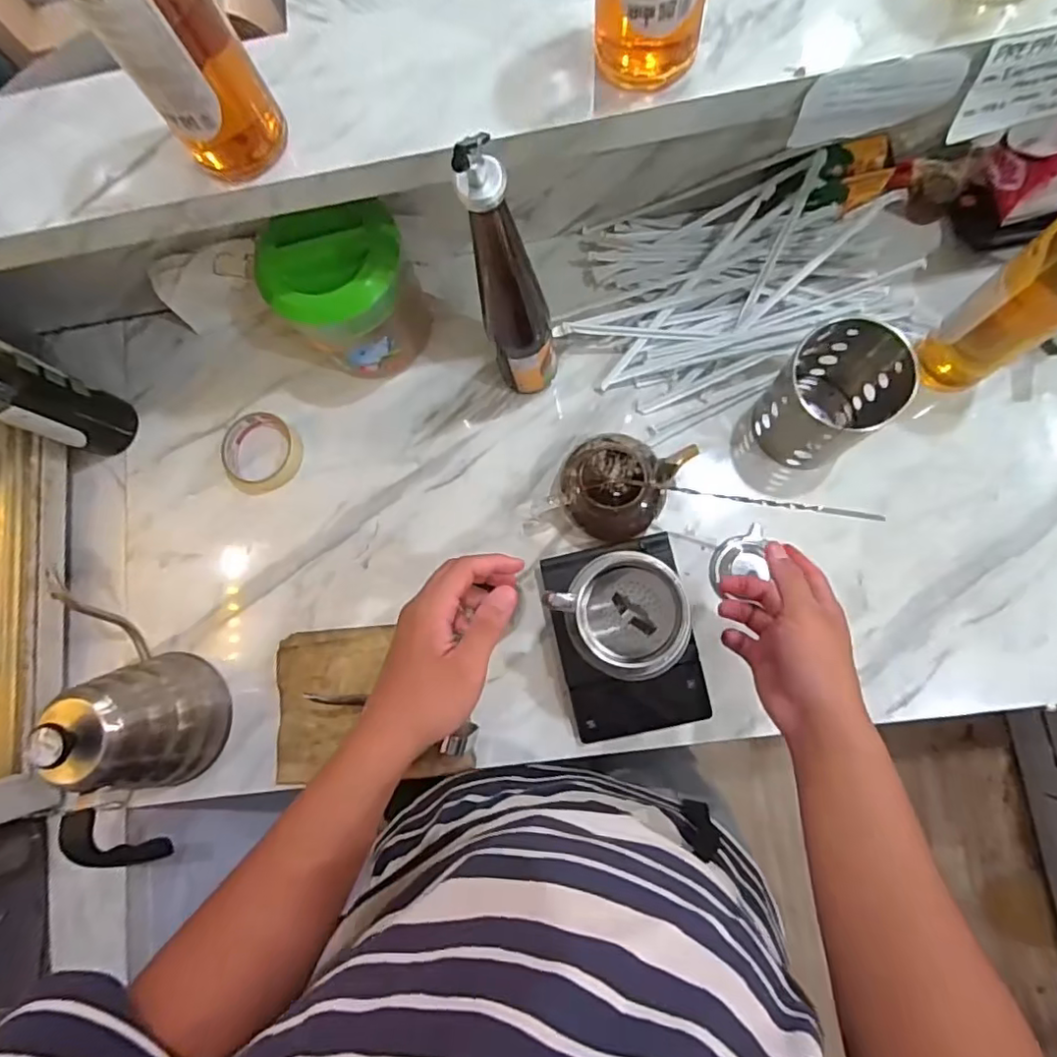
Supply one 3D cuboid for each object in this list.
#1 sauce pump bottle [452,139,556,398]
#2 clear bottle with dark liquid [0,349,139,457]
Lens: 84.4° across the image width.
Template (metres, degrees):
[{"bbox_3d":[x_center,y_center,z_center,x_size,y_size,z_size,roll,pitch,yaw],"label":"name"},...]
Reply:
[{"bbox_3d":[-0.012,-0.190,0.496,0.062,0.303,0.058,-16,80,4],"label":"sauce pump bottle"},{"bbox_3d":[-0.511,-0.137,0.567,0.062,0.267,0.075,23,84,9],"label":"clear bottle with dark liquid"}]

